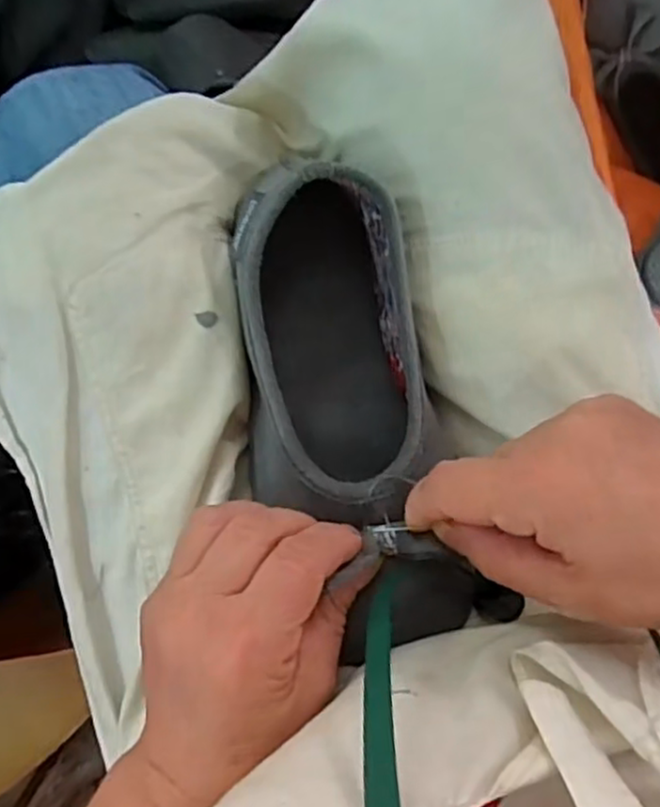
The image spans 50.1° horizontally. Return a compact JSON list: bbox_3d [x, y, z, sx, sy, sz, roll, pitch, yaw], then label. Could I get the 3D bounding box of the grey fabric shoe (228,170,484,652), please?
[{"bbox_3d":[0.006,0.005,0.320,0.084,0.068,0.201,-13,82,0],"label":"grey fabric shoe"}]

